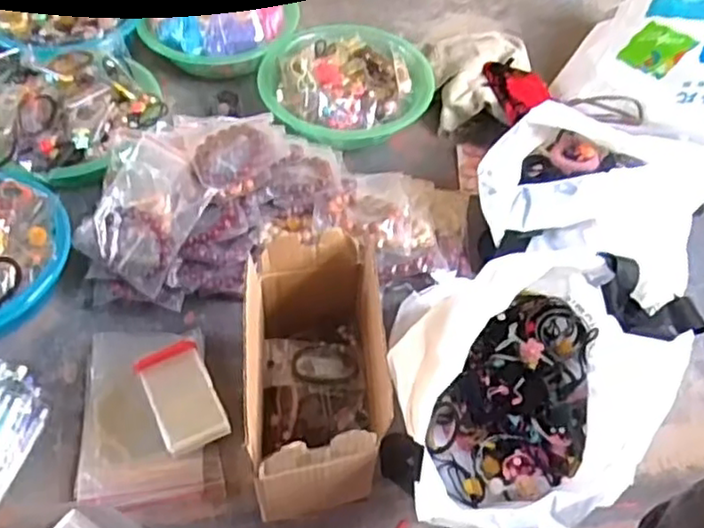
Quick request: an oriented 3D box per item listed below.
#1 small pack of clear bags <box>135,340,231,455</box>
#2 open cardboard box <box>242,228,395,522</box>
[{"bbox_3d":[-0.178,0.137,0.719,0.065,0.011,0.119,-21,56,-16],"label":"small pack of clear bags"},{"bbox_3d":[-0.033,0.099,0.631,0.112,0.144,0.209,-4,53,-4],"label":"open cardboard box"}]

